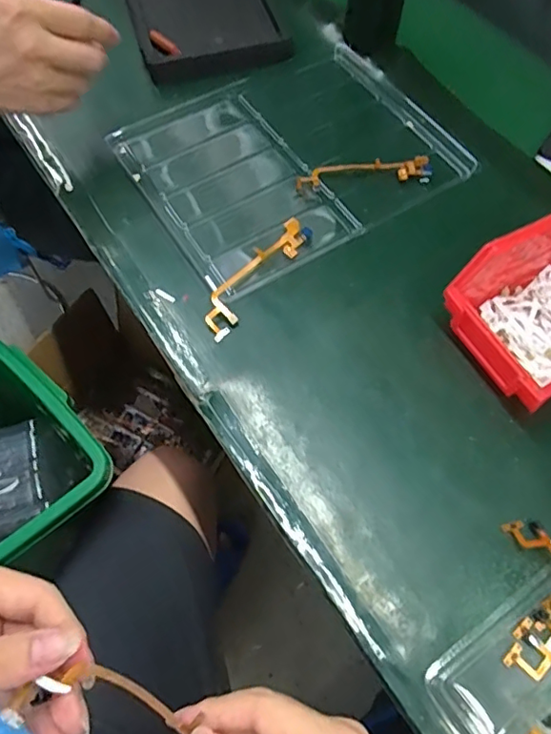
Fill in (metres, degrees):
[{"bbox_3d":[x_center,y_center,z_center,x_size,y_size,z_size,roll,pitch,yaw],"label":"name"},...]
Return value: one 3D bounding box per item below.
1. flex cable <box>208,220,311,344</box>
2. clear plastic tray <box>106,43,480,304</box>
[{"bbox_3d":[-0.014,-0.076,0.439,0.027,0.010,0.130,33,66,14],"label":"flex cable"},{"bbox_3d":[0.018,-0.203,0.509,0.284,0.008,0.222,-30,67,-17],"label":"clear plastic tray"}]

